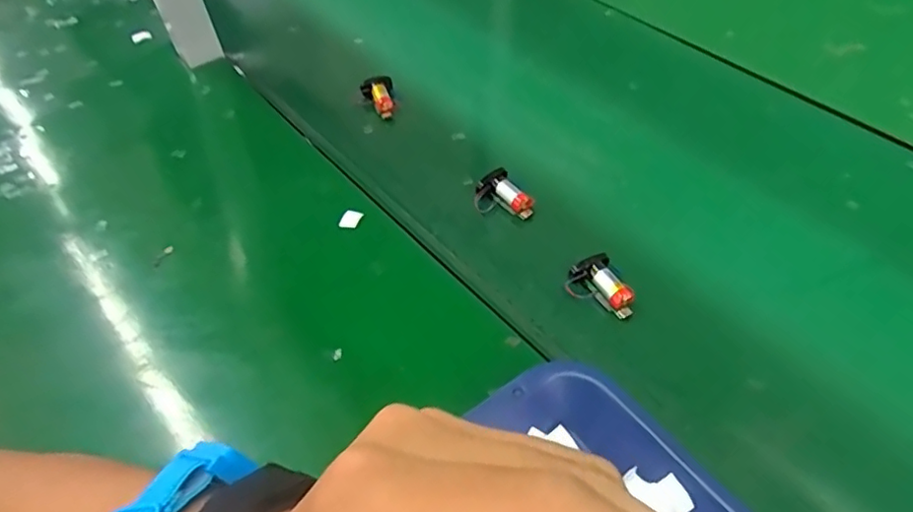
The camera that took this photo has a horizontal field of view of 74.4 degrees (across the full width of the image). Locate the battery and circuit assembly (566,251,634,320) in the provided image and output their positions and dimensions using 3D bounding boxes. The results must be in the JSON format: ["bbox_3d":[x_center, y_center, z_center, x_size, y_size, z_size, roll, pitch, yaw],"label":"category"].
[{"bbox_3d":[0.106,0.024,0.443,0.036,0.017,0.048,-22,47,-10],"label":"battery and circuit assembly"}]

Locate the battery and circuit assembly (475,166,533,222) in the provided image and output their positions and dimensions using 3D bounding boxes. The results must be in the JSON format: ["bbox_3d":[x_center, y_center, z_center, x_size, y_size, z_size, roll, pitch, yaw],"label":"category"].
[{"bbox_3d":[0.040,-0.049,0.511,0.037,0.020,0.048,-30,49,-18],"label":"battery and circuit assembly"}]

